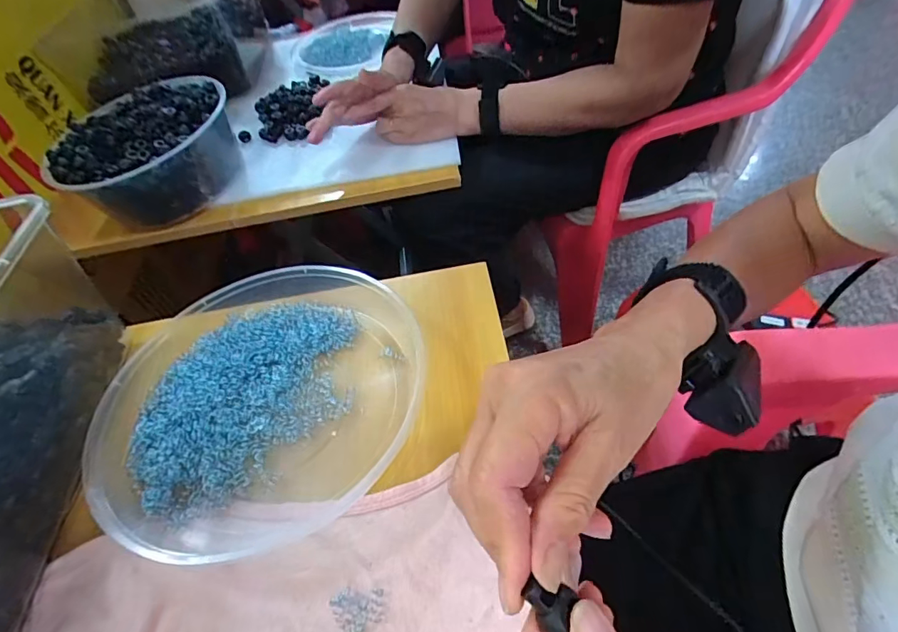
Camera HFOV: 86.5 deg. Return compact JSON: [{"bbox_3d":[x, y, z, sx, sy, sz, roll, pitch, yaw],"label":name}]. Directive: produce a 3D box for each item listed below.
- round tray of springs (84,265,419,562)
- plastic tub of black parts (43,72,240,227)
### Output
[{"bbox_3d":[-0.137,0.049,0.354,0.229,0.032,0.211,-5,50,6],"label":"round tray of springs"},{"bbox_3d":[-0.399,-0.223,0.635,0.212,0.100,0.203,-2,52,3],"label":"plastic tub of black parts"}]

